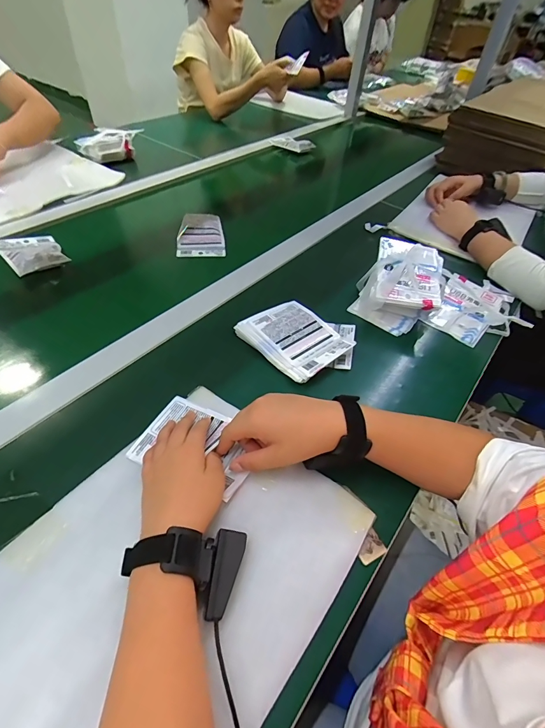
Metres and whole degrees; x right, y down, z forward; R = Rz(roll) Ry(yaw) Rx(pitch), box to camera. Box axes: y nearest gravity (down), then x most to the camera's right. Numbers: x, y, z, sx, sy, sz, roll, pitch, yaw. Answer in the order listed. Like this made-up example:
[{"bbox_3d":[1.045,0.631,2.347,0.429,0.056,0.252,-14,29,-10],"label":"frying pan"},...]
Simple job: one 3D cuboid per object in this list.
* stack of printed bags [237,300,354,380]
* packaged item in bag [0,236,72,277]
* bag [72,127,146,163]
[{"bbox_3d":[0.034,-0.039,0.551,0.113,0.027,0.145,-32,58,-30],"label":"stack of printed bags"},{"bbox_3d":[-0.452,-0.214,0.672,0.096,0.030,0.121,-33,59,-30],"label":"packaged item in bag"},{"bbox_3d":[-0.467,-0.623,1.002,0.169,0.042,0.175,2,48,-4],"label":"bag"}]

